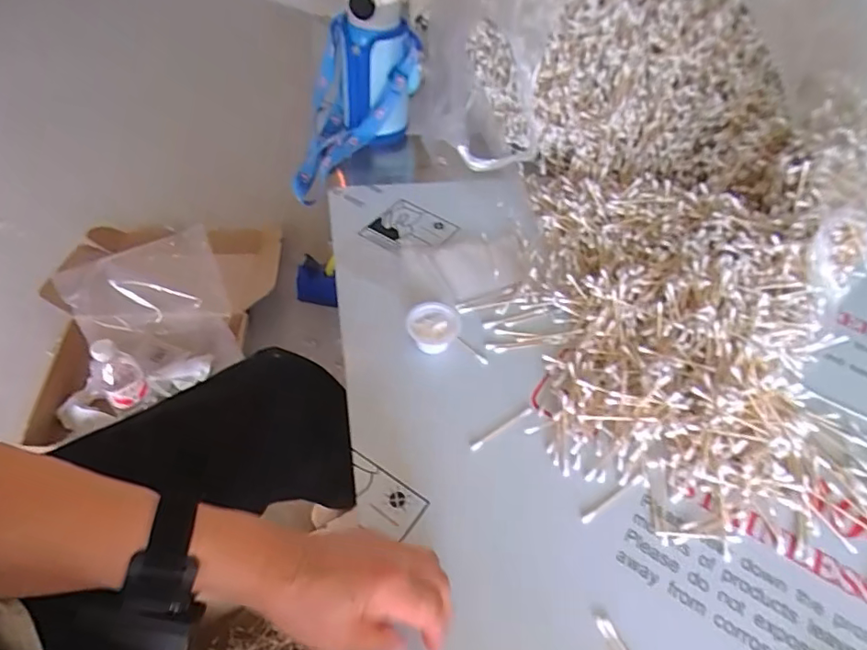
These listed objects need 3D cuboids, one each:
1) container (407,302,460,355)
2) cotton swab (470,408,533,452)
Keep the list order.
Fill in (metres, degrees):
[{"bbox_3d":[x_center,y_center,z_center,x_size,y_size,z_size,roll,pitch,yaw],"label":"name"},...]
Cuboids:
[{"bbox_3d":[0.002,0.001,0.552,0.050,0.023,0.060,35,57,21],"label":"container"},{"bbox_3d":[0.065,0.097,0.504,0.072,0.009,0.007,-27,59,-23],"label":"cotton swab"}]

